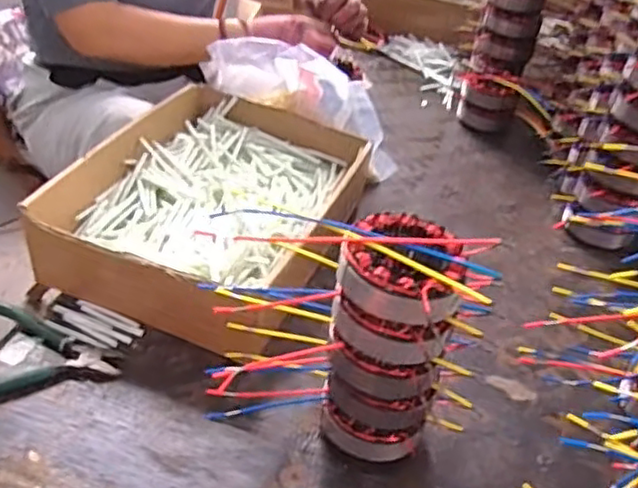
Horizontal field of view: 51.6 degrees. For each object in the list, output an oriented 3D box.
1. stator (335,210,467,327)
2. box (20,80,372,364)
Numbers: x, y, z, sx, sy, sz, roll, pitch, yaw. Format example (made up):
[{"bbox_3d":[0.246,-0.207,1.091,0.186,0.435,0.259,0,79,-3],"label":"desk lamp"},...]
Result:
[{"bbox_3d":[0.060,0.017,0.453,0.084,0.041,0.081,5,38,-4],"label":"stator"},{"bbox_3d":[-0.107,-0.045,0.702,0.241,0.085,0.330,18,39,13],"label":"box"}]

